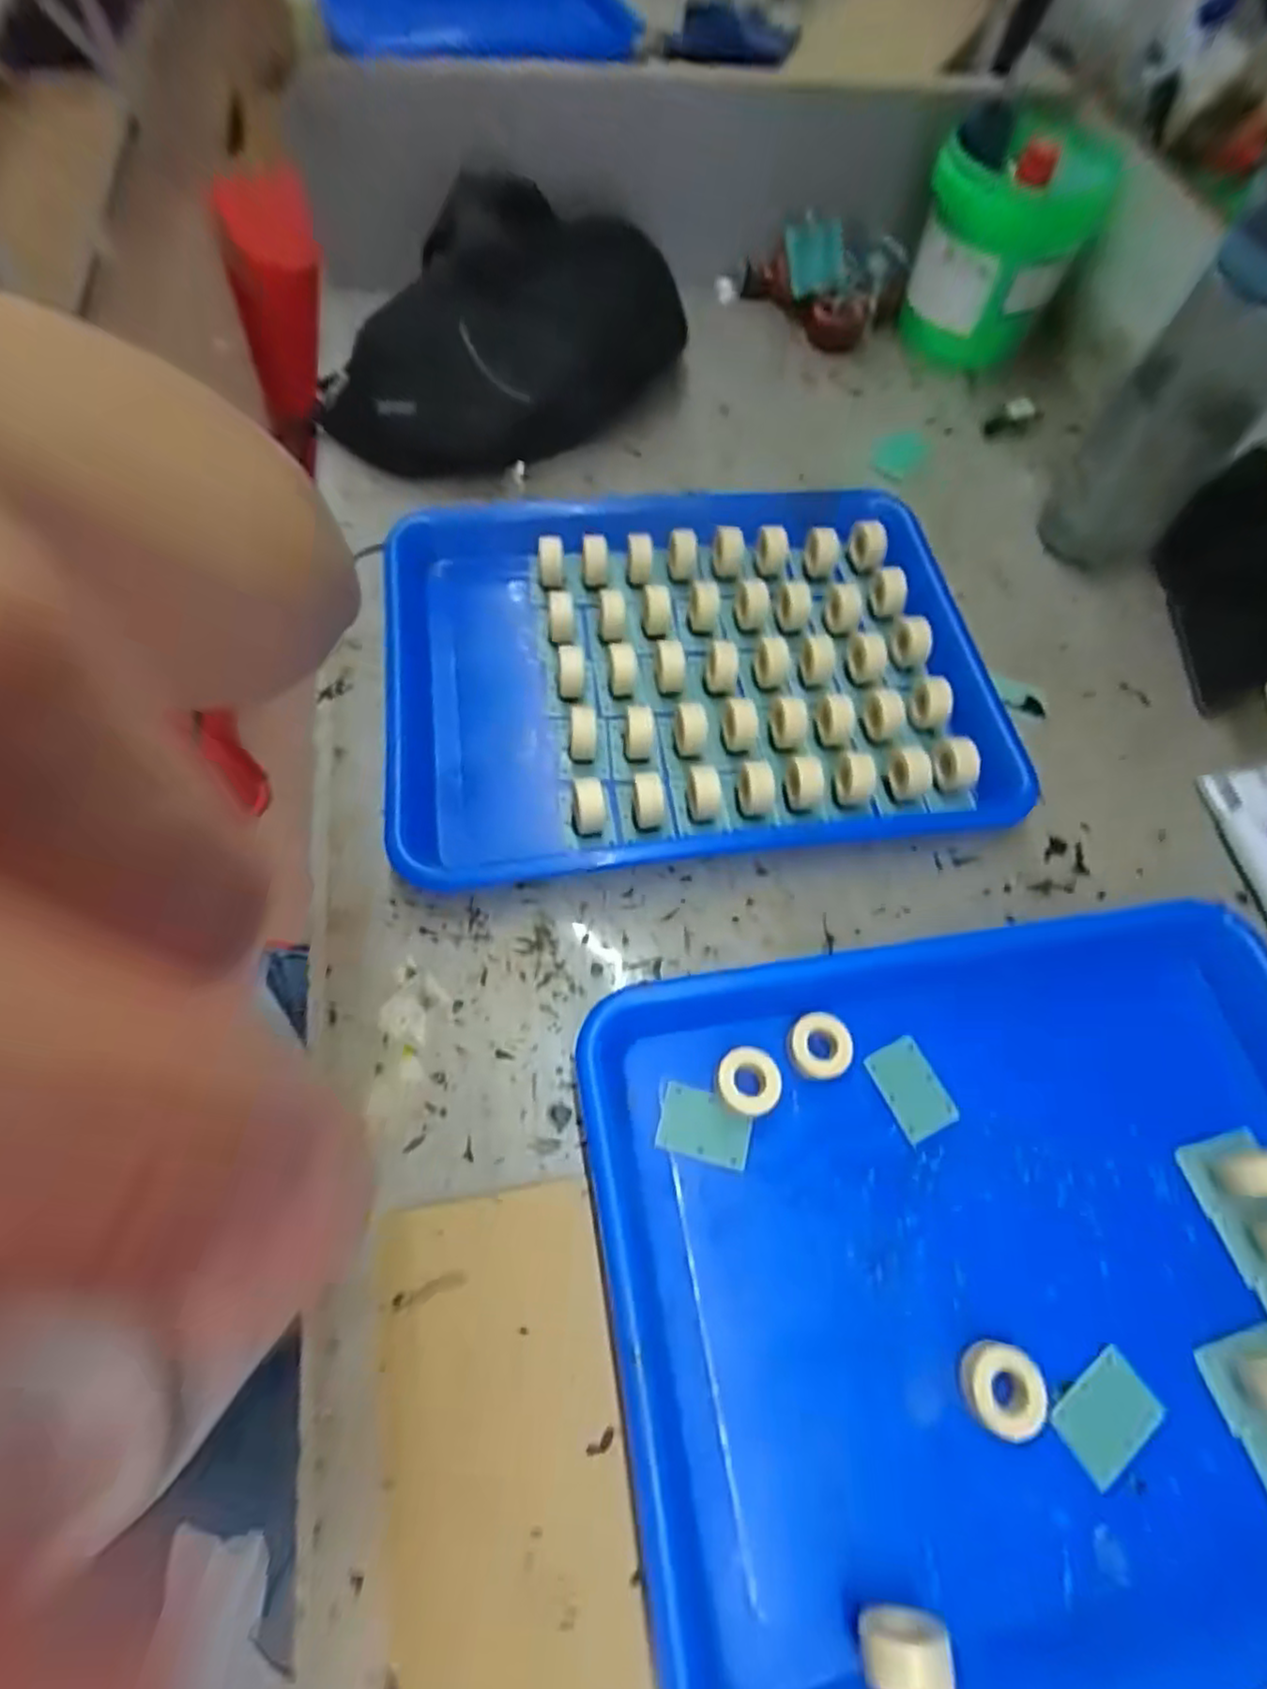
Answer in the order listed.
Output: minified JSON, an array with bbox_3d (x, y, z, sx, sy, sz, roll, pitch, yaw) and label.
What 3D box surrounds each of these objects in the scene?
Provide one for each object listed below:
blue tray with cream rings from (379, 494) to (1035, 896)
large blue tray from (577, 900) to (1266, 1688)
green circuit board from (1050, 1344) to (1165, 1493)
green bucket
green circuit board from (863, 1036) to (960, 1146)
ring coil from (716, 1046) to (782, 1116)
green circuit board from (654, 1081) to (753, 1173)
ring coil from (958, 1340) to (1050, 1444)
[{"bbox_3d":[0.025,-0.107,0.402,0.325,0.036,0.261,-7,64,-6],"label":"blue tray with cream rings"},{"bbox_3d":[0.158,0.161,0.278,0.328,0.030,0.249,-8,64,-7],"label":"large blue tray"},{"bbox_3d":[0.182,0.218,0.266,0.041,0.004,0.027,-29,68,-16],"label":"green circuit board"},{"bbox_3d":[0.278,-0.456,0.537,0.121,0.127,0.116,20,64,7],"label":"green bucket"},{"bbox_3d":[0.125,0.110,0.314,0.026,0.004,0.040,-25,67,-15],"label":"green circuit board"},{"bbox_3d":[0.050,0.104,0.304,0.026,0.014,0.027,1,63,-3],"label":"ring coil"},{"bbox_3d":[0.031,0.122,0.301,0.039,0.005,0.027,14,63,4],"label":"green circuit board"},{"bbox_3d":[0.141,0.207,0.264,0.029,0.014,0.029,1,63,-3],"label":"ring coil"}]

